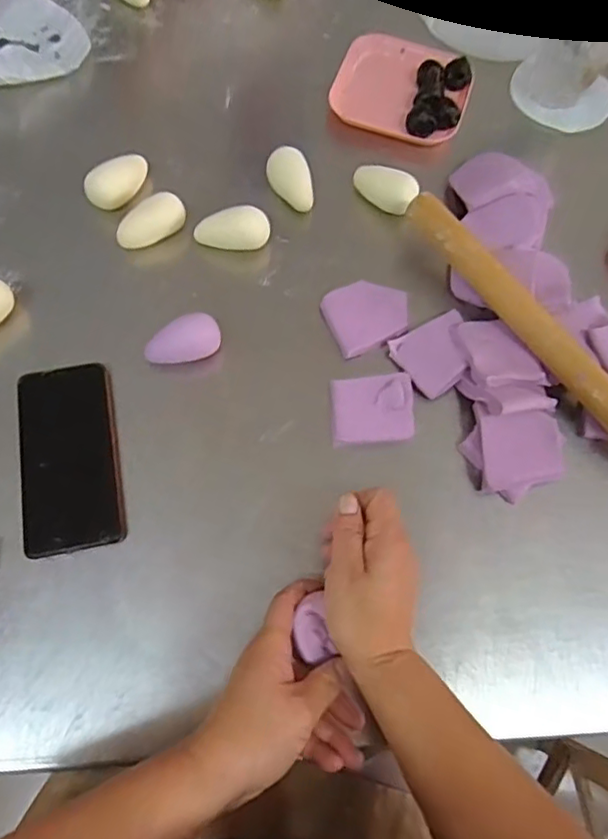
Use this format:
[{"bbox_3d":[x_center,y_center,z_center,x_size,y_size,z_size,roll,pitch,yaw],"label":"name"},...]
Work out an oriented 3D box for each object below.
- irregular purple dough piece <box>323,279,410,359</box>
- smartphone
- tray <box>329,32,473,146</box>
[{"bbox_3d":[0.059,-0.099,0.530,0.078,0.009,0.062,-29,79,-10],"label":"irregular purple dough piece"},{"bbox_3d":[-0.191,0.030,0.470,0.075,0.013,0.155,-11,68,-7],"label":"smartphone"},{"bbox_3d":[0.112,-0.380,0.645,0.146,0.026,0.153,18,68,4],"label":"tray"}]

